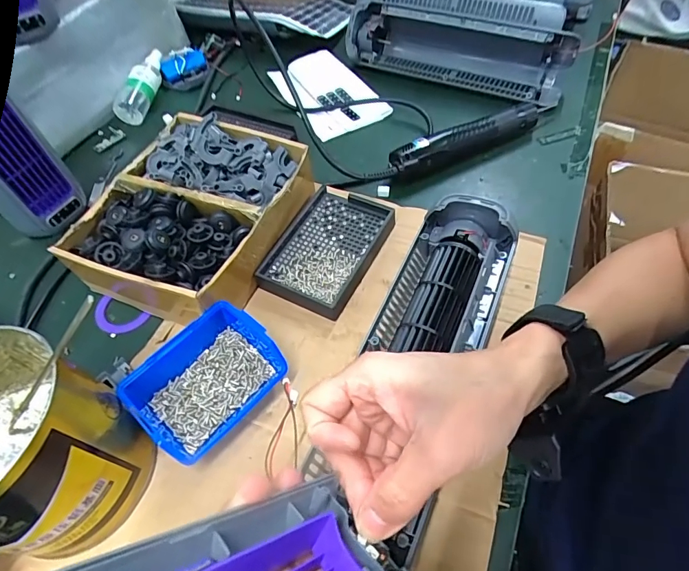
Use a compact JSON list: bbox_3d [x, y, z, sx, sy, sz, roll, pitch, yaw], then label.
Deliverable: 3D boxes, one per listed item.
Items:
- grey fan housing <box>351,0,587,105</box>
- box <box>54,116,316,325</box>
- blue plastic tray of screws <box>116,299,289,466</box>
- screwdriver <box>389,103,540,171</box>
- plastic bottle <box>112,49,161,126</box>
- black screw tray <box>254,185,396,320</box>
[{"bbox_3d":[0.168,-0.359,0.662,0.325,0.078,0.086,18,58,16],"label":"grey fan housing"},{"bbox_3d":[-0.151,-0.077,0.438,0.173,0.075,0.213,16,58,15],"label":"box"},{"bbox_3d":[-0.111,0.077,0.355,0.085,0.047,0.111,35,64,25],"label":"blue plastic tray of screws"},{"bbox_3d":[0.157,-0.185,0.538,0.231,0.043,0.030,-25,57,-13],"label":"screwdriver"},{"bbox_3d":[-0.292,-0.296,0.626,0.035,0.039,0.125,10,69,11],"label":"plastic bottle"},{"bbox_3d":[-0.016,-0.040,0.450,0.092,0.026,0.143,22,59,18],"label":"black screw tray"}]

